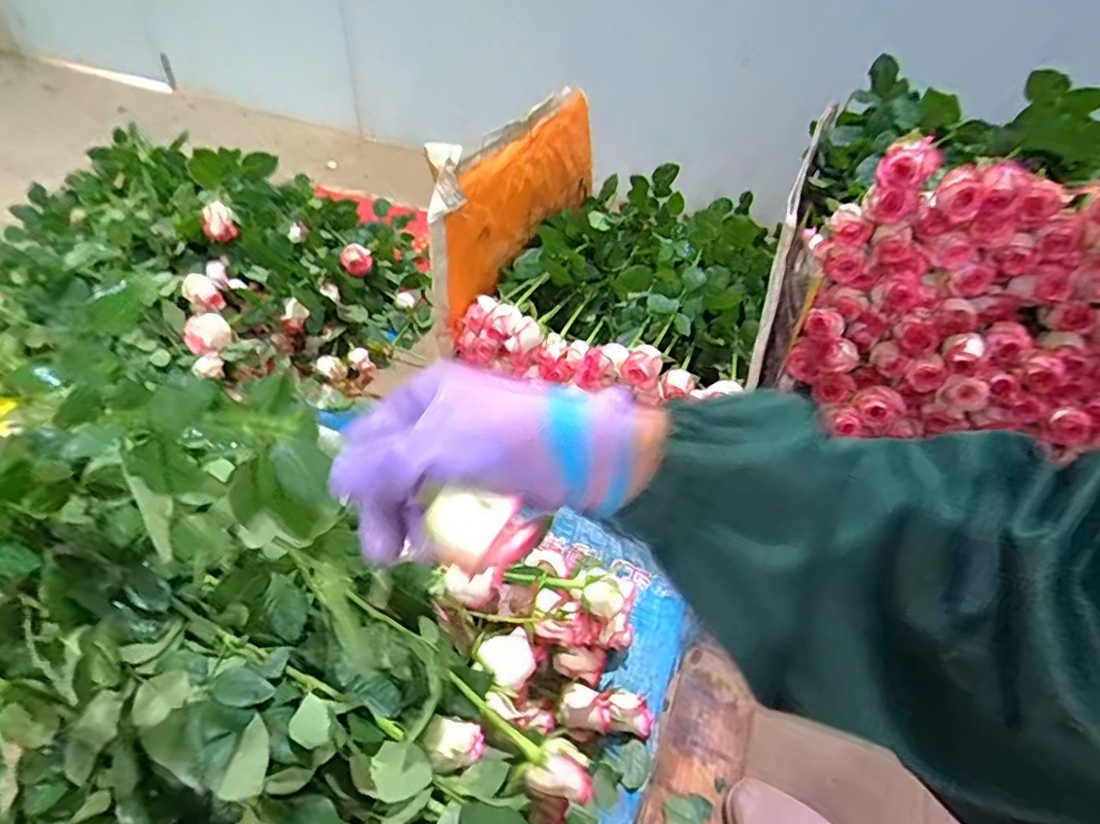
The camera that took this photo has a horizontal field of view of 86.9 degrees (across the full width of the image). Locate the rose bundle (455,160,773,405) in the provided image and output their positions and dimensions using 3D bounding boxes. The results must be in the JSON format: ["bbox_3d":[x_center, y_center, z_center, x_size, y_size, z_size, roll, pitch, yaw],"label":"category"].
[{"bbox_3d":[0.135,-0.219,0.881,0.365,0.120,0.512,17,43,15],"label":"rose bundle"}]

